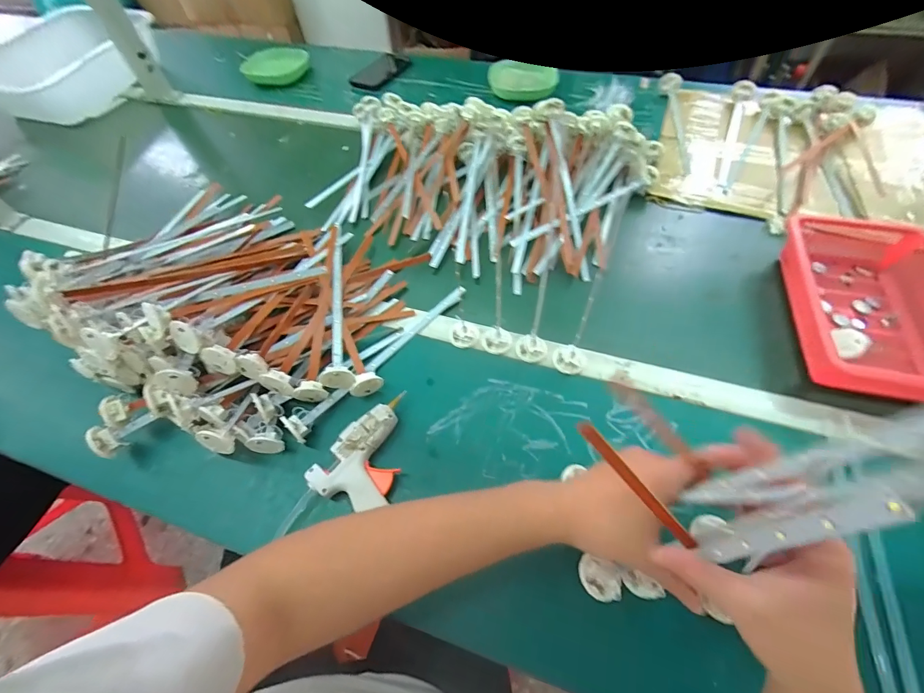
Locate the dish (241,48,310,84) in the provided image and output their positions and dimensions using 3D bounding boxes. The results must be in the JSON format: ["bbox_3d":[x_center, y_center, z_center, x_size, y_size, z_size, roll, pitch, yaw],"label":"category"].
[{"bbox_3d":[-0.465,-0.695,0.976,0.150,0.044,0.120,5,58,7],"label":"dish"}]

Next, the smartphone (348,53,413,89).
[{"bbox_3d":[-0.198,-0.679,0.966,0.084,0.013,0.174,26,63,20],"label":"smartphone"}]

